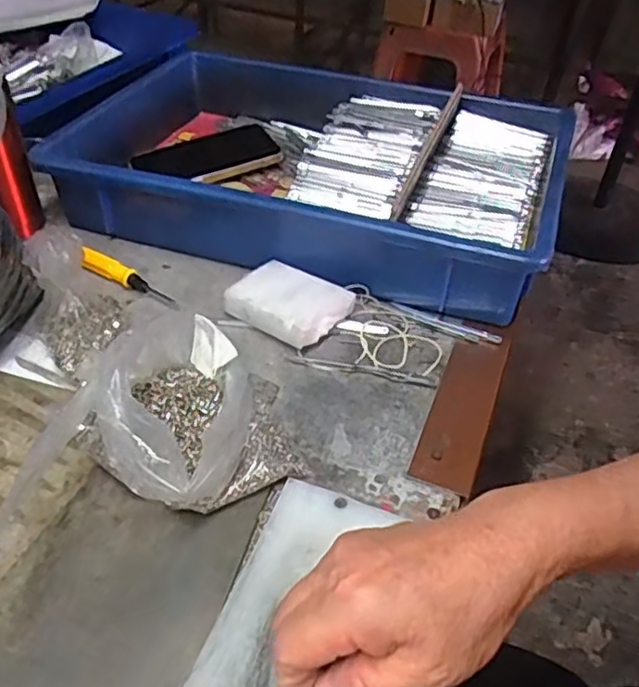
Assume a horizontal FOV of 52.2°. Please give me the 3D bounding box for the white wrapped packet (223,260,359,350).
[{"bbox_3d":[-0.022,-0.029,0.501,0.081,0.030,0.060,28,48,24],"label":"white wrapped packet"}]

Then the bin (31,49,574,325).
[{"bbox_3d":[-0.003,-0.167,0.605,0.412,0.081,0.277,15,44,11],"label":"bin"}]

